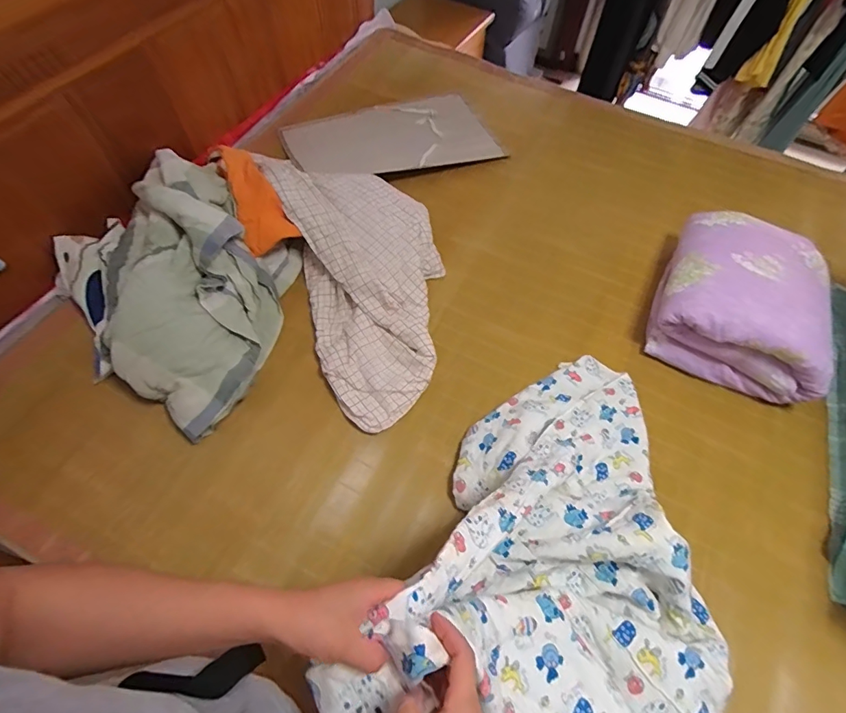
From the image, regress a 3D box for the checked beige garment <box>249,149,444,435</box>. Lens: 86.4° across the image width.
[{"bbox_3d":[-0.110,-0.199,0.997,0.335,0.108,0.694,-16,63,-11],"label":"checked beige garment"}]

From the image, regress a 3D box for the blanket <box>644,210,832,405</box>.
[{"bbox_3d":[0.695,-0.131,0.957,0.323,0.182,0.364,25,63,11],"label":"blanket"}]

